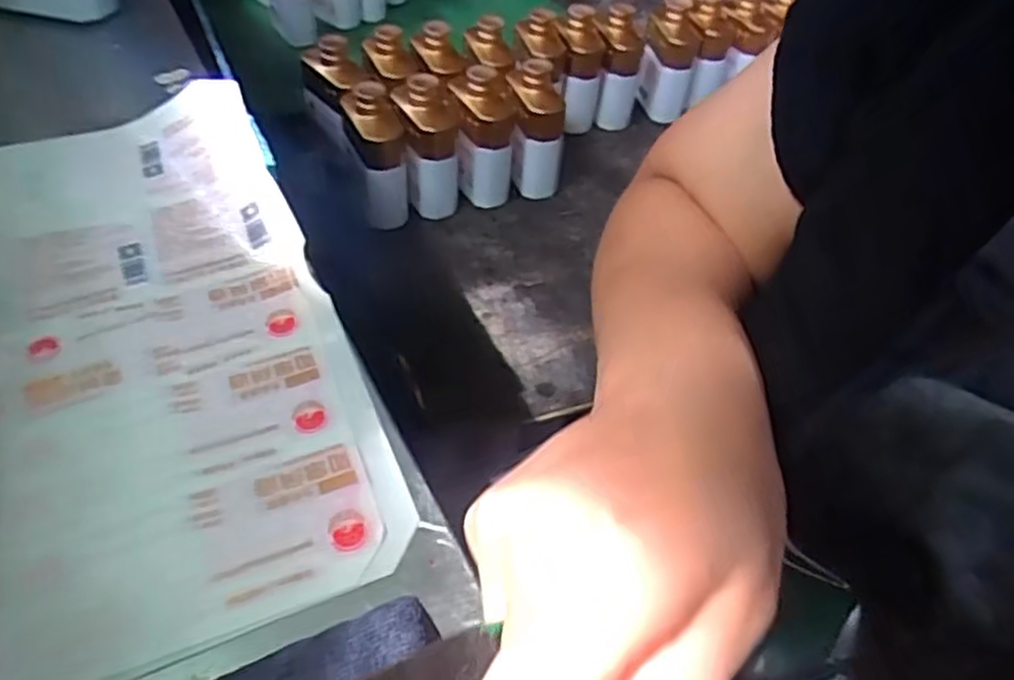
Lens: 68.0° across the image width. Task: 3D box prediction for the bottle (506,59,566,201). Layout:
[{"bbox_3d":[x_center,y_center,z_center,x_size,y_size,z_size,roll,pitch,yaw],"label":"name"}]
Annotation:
[{"bbox_3d":[0.038,-0.282,1.017,0.073,0.177,0.099,-2,46,-8],"label":"bottle"}]

